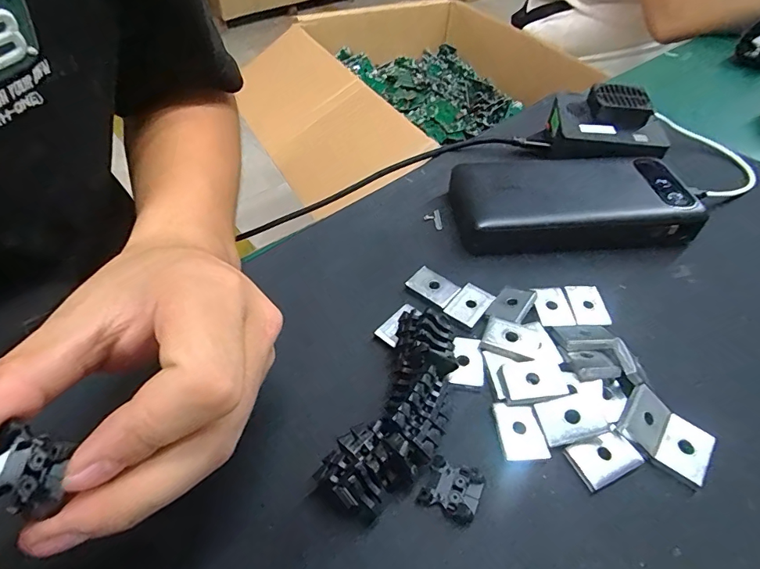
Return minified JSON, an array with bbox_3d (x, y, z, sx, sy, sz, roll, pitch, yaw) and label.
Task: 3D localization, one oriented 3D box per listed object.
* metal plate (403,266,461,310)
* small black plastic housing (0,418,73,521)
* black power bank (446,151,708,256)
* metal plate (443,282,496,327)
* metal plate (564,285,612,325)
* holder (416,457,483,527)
[{"bbox_3d":[0.031,0.001,0.260,0.027,0.004,0.019,35,56,27],"label":"metal plate"},{"bbox_3d":[-0.095,0.050,0.120,0.019,0.012,0.020,19,80,-4],"label":"small black plastic housing"},{"bbox_3d":[0.128,-0.060,0.300,0.151,0.023,0.080,-1,48,-2],"label":"black power bank"},{"bbox_3d":[0.052,0.011,0.252,0.019,0.004,0.027,34,55,26],"label":"metal plate"},{"bbox_3d":[0.118,0.012,0.251,0.019,0.005,0.025,2,48,0],"label":"metal plate"},{"bbox_3d":[0.030,0.086,0.185,0.023,0.008,0.021,21,51,17],"label":"holder"}]

